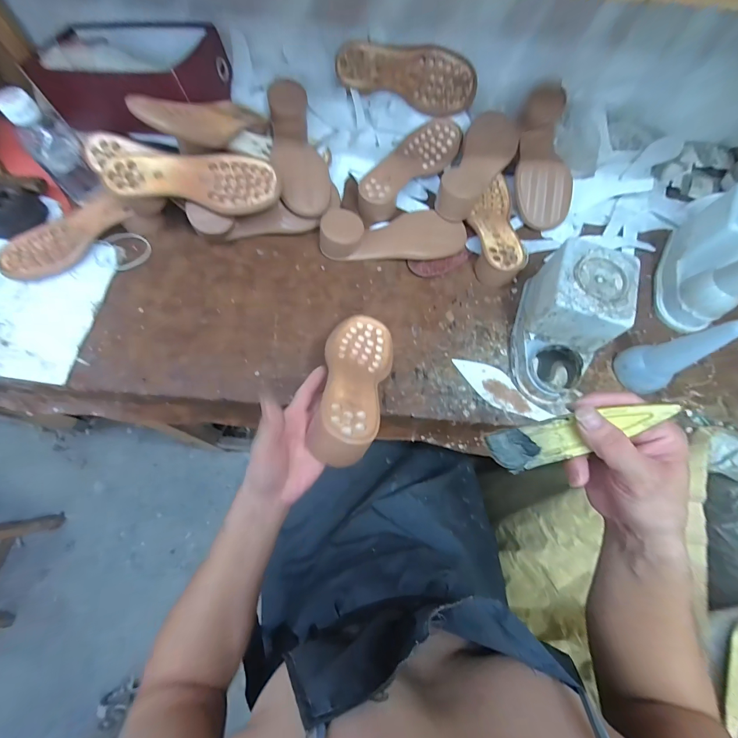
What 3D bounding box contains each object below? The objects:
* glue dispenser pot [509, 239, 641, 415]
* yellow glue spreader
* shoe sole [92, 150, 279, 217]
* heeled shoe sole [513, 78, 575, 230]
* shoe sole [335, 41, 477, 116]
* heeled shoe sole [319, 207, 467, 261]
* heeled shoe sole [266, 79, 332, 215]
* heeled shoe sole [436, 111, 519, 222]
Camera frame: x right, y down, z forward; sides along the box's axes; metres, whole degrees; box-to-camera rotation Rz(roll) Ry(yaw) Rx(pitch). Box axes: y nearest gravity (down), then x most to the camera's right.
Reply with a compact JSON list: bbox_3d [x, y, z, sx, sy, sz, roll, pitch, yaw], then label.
[{"bbox_3d":[0.273,-0.058,0.467,0.108,0.114,0.200,21,72,5],"label":"glue dispenser pot"},{"bbox_3d":[0.158,0.051,0.255,0.127,0.015,0.032,-17,74,11],"label":"yellow glue spreader"},{"bbox_3d":[-0.266,-0.287,0.500,0.253,0.027,0.090,1,90,-10],"label":"shoe sole"},{"bbox_3d":[0.304,-0.369,0.589,0.091,0.052,0.236,-1,87,-2],"label":"heeled shoe sole"},{"bbox_3d":[0.069,-0.520,0.590,0.242,0.023,0.085,8,116,-11],"label":"shoe sole"},{"bbox_3d":[0.043,-0.229,0.551,0.245,0.050,0.090,-9,71,-5],"label":"heeled shoe sole"},{"bbox_3d":[-0.120,-0.360,0.564,0.085,0.082,0.222,-13,71,-7],"label":"heeled shoe sole"},{"bbox_3d":[0.196,-0.360,0.589,0.090,0.059,0.241,24,72,6],"label":"heeled shoe sole"}]

